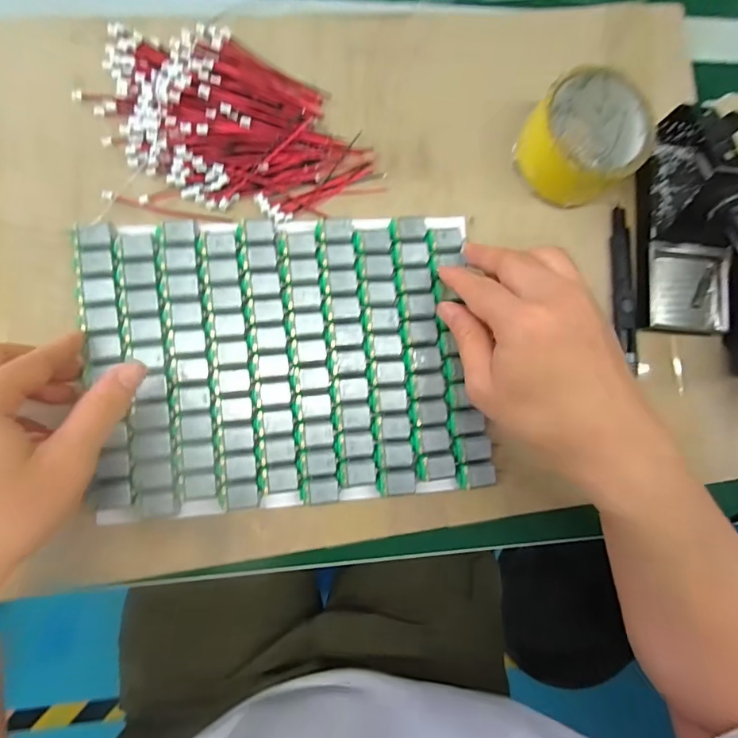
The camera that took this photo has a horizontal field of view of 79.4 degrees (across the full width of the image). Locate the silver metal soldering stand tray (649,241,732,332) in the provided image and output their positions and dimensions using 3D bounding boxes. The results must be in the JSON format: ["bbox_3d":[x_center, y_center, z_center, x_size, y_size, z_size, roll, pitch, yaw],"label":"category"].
[{"bbox_3d":[0.255,-0.067,0.358,0.069,0.015,0.068,5,83,-5],"label":"silver metal soldering stand tray"}]

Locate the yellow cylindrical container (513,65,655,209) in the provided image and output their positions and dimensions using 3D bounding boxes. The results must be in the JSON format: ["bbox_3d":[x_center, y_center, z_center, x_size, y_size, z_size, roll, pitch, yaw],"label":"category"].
[{"bbox_3d":[0.163,-0.174,0.340,0.083,0.045,0.085,1,82,-10],"label":"yellow cylindrical container"}]

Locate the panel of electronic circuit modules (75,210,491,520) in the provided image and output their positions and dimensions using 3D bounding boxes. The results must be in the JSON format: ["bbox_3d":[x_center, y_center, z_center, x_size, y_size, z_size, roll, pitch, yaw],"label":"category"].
[{"bbox_3d":[-0.056,-0.007,0.315,0.263,0.012,0.200,-4,84,-6],"label":"panel of electronic circuit modules"}]

